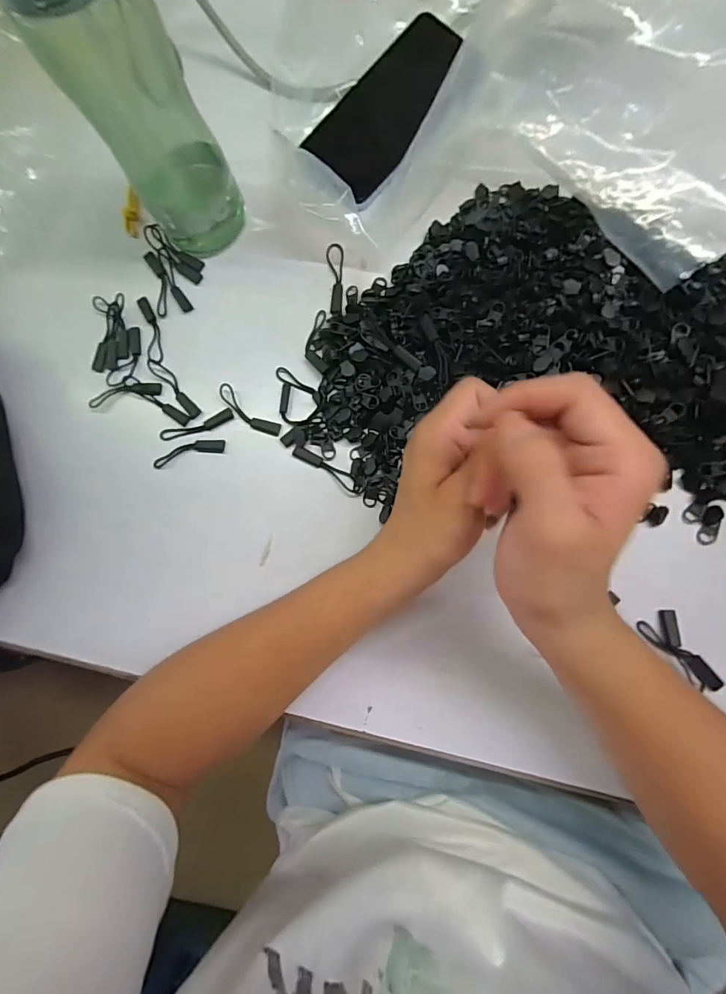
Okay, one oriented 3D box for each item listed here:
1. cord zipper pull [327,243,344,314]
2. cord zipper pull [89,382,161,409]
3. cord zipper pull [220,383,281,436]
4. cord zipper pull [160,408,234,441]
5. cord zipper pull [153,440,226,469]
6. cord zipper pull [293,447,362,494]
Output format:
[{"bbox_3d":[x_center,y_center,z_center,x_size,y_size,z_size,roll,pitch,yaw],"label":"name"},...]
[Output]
[{"bbox_3d":[-0.021,-0.178,0.349,0.014,0.004,0.061,-5,83,6],"label":"cord zipper pull"},{"bbox_3d":[-0.193,-0.084,0.349,0.058,0.006,0.014,-9,83,5],"label":"cord zipper pull"},{"bbox_3d":[-0.091,-0.067,0.339,0.059,0.006,0.015,38,89,9],"label":"cord zipper pull"},{"bbox_3d":[-0.133,-0.057,0.348,0.062,0.006,0.012,-18,82,4],"label":"cord zipper pull"},{"bbox_3d":[-0.137,-0.036,0.343,0.056,0.004,0.014,-13,82,5],"label":"cord zipper pull"},{"bbox_3d":[-0.026,-0.021,0.329,0.061,0.004,0.011,32,88,9],"label":"cord zipper pull"}]

